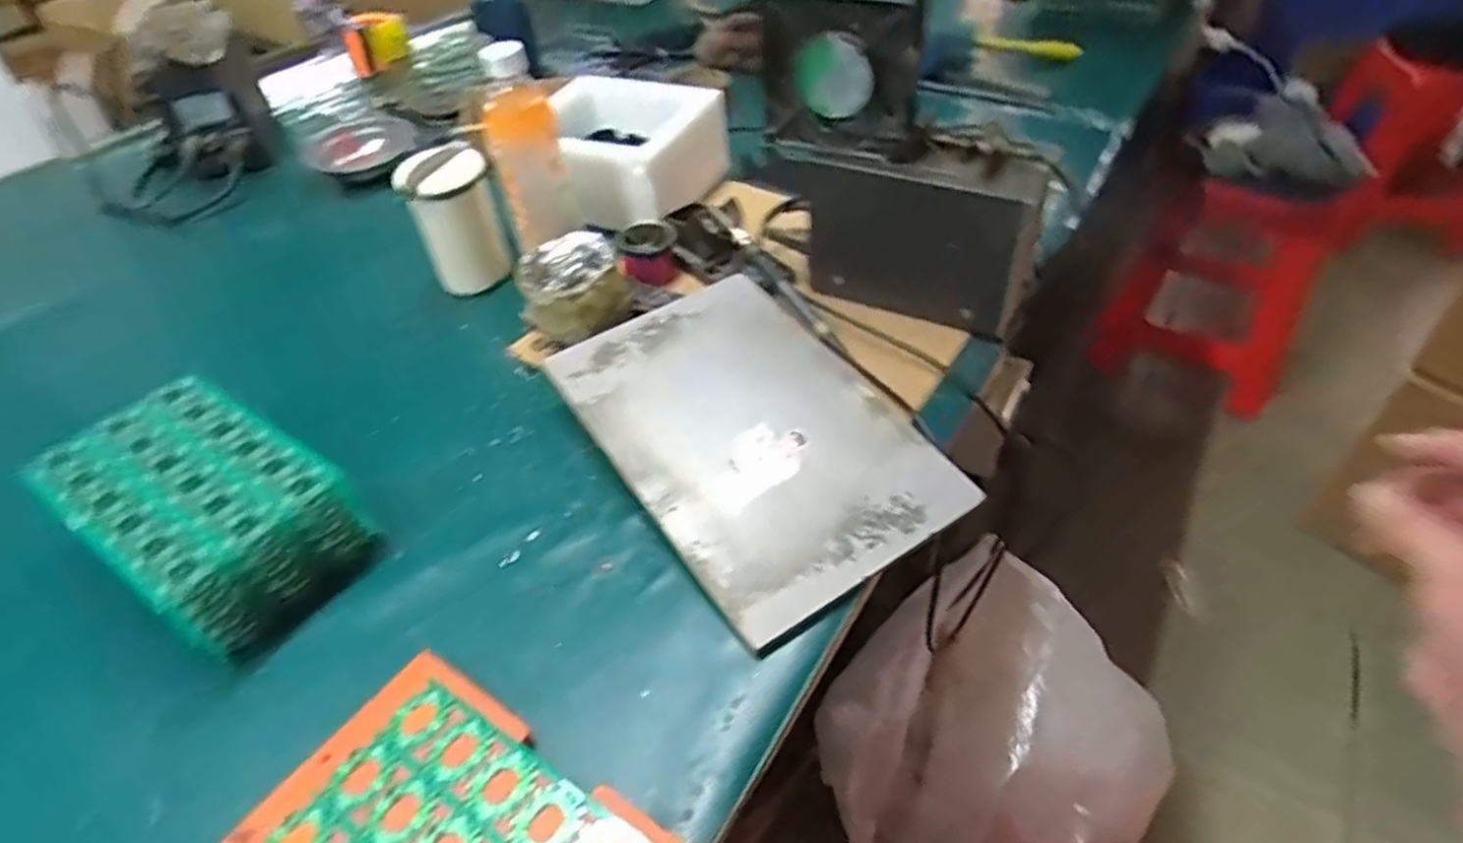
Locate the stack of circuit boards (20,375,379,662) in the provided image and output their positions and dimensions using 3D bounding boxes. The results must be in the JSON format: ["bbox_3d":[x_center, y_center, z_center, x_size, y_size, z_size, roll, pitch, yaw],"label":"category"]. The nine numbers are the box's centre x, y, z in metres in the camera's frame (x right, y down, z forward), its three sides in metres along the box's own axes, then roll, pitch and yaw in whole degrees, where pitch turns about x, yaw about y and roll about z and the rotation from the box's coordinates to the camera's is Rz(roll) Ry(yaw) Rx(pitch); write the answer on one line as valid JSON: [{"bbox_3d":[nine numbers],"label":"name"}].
[{"bbox_3d":[-0.367,0.061,0.539,0.198,0.076,0.118,25,50,26],"label":"stack of circuit boards"}]

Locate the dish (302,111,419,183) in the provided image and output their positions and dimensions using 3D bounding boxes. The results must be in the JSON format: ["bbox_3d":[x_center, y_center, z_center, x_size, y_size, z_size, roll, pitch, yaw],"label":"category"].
[{"bbox_3d":[-0.483,-0.360,1.006,0.135,0.036,0.123,-1,44,1],"label":"dish"}]

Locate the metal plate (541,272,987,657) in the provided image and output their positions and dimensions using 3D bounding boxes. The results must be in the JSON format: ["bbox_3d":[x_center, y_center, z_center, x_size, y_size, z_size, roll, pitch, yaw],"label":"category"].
[{"bbox_3d":[0.014,0.001,0.582,0.203,0.012,0.298,-26,53,-23],"label":"metal plate"}]

